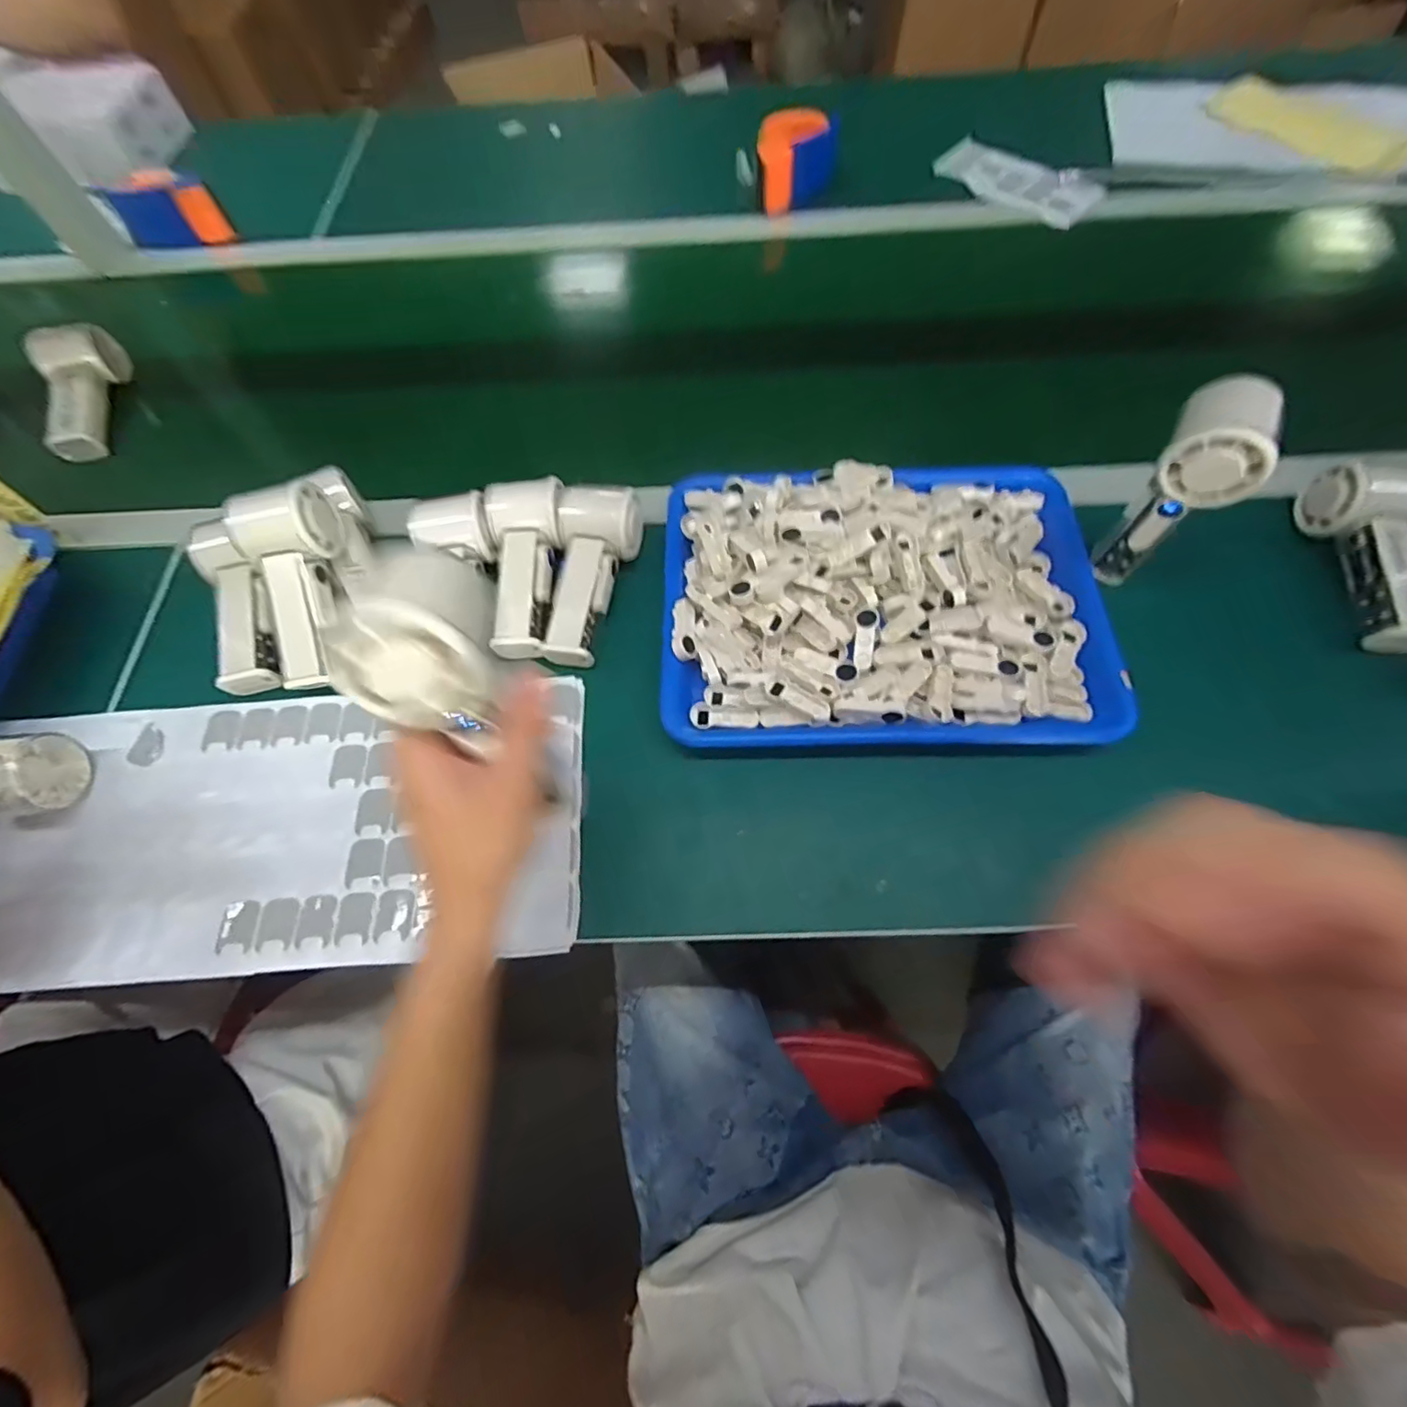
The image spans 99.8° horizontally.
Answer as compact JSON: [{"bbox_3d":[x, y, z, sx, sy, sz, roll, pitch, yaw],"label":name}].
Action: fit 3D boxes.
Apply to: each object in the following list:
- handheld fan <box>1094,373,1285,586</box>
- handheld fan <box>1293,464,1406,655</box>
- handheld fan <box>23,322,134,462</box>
[{"bbox_3d":[0.337,-0.148,0.428,0.053,0.150,0.057,26,68,13],"label":"handheld fan"},{"bbox_3d":[0.530,-0.113,0.464,0.058,0.052,0.153,-5,77,-1],"label":"handheld fan"},{"bbox_3d":[-0.646,-0.323,0.615,0.043,0.059,0.154,-15,65,-5],"label":"handheld fan"}]

